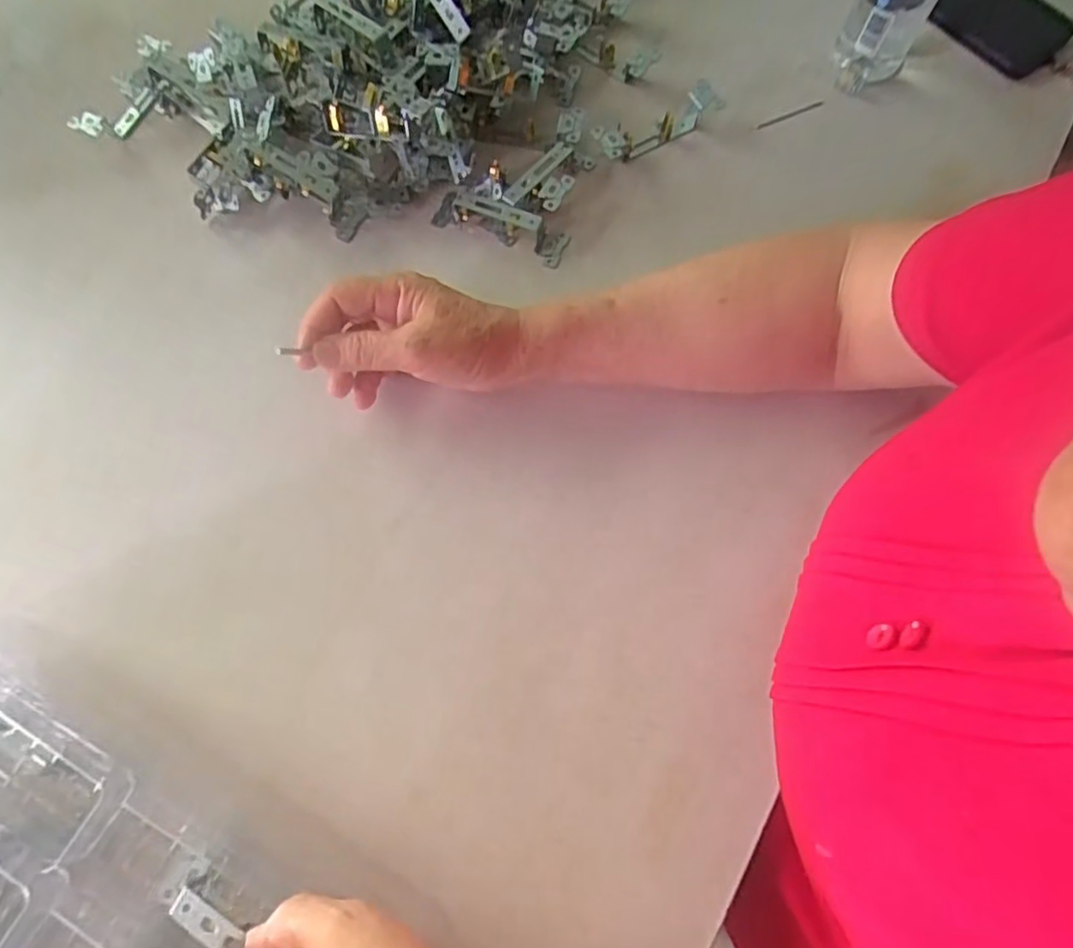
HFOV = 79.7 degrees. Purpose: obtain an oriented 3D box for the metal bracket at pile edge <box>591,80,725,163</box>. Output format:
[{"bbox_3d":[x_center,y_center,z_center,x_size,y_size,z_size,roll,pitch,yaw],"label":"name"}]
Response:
[{"bbox_3d":[0.094,-0.272,0.500,0.102,0.025,0.021,-27,75,-7],"label":"metal bracket at pile edge"}]

